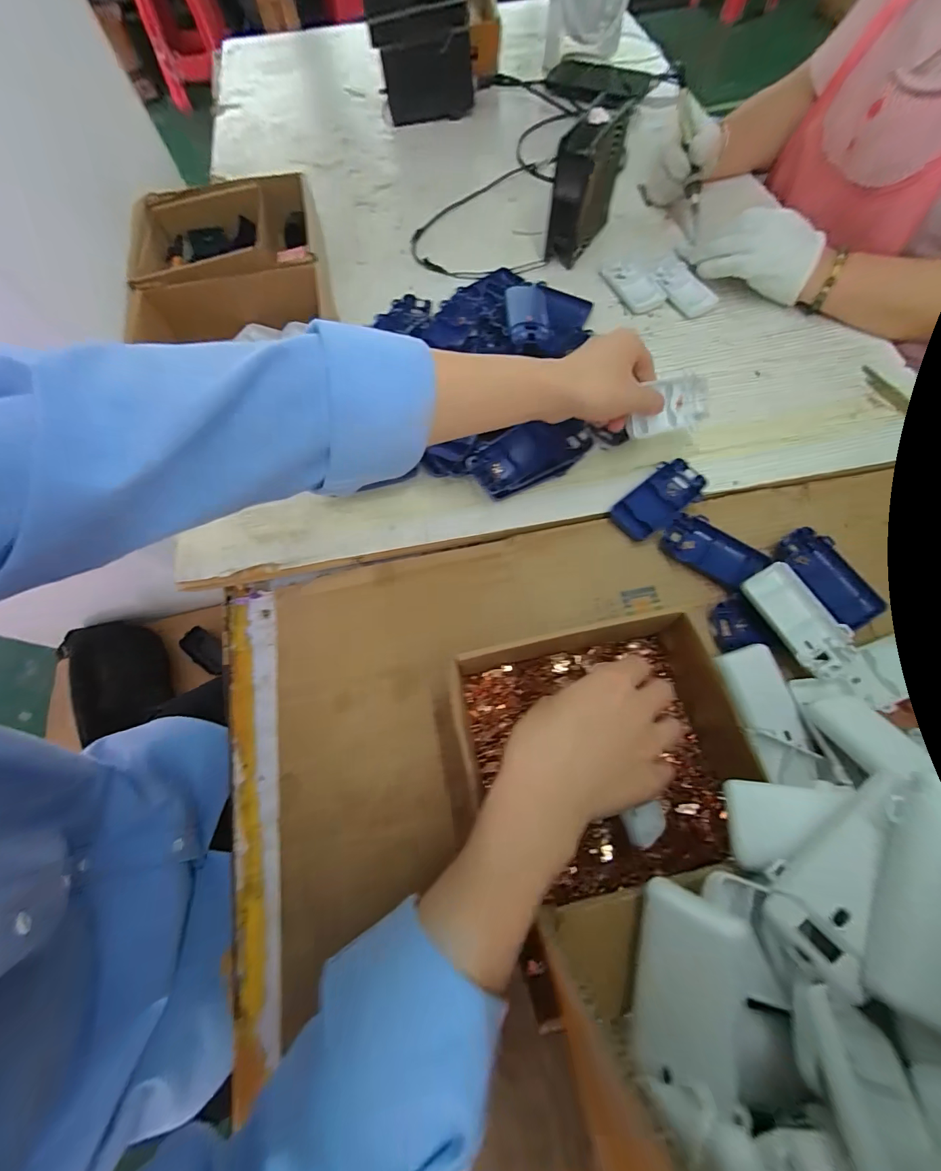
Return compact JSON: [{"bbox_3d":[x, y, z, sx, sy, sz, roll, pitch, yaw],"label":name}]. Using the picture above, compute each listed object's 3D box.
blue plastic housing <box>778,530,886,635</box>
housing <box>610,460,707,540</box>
[{"bbox_3d":[0.320,-0.007,0.371,0.046,0.015,0.093,-24,69,-6],"label":"blue plastic housing"},{"bbox_3d":[0.184,-0.083,0.405,0.094,0.016,0.049,-42,72,-13],"label":"housing"}]

